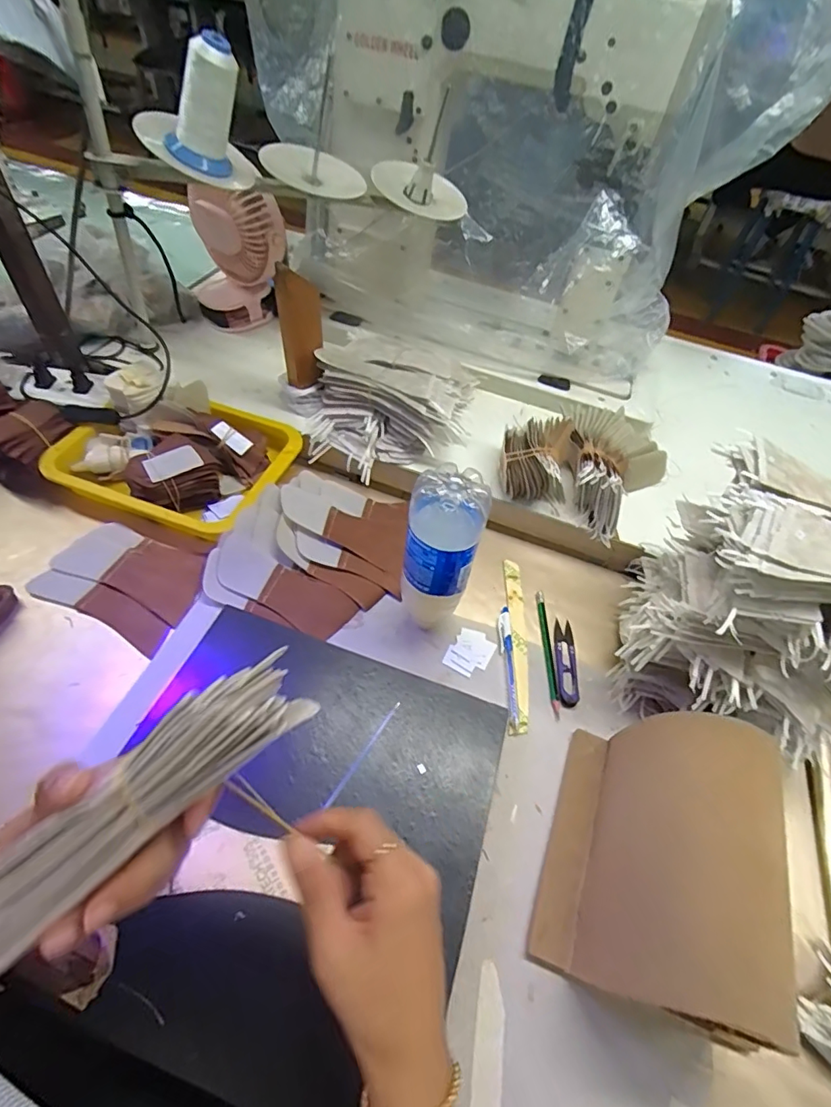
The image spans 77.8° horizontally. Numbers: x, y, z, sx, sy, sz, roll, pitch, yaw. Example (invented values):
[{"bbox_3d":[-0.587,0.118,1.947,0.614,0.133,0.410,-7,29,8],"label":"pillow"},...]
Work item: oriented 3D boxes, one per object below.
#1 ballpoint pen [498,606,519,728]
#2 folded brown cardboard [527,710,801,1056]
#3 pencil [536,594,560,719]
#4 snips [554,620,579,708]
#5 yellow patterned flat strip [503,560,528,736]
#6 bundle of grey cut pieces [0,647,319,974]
[{"bbox_3d":[0.096,0.113,0.533,0.014,0.006,0.130,4,52,-3],"label":"ballpoint pen"},{"bbox_3d":[0.194,0.222,0.378,0.149,0.140,0.180,20,53,10],"label":"folded brown cardboard"},{"bbox_3d":[0.141,0.102,0.548,0.009,0.004,0.148,5,52,-2],"label":"pencil"},{"bbox_3d":[0.158,0.114,0.543,0.024,0.009,0.098,10,52,2],"label":"snips"},{"bbox_3d":[0.109,0.091,0.554,0.020,0.006,0.204,6,52,-1],"label":"yellow patterned flat strip"},{"bbox_3d":[-0.134,0.118,0.232,0.184,0.038,0.031,-39,64,-14],"label":"bundle of grey cut pieces"}]

